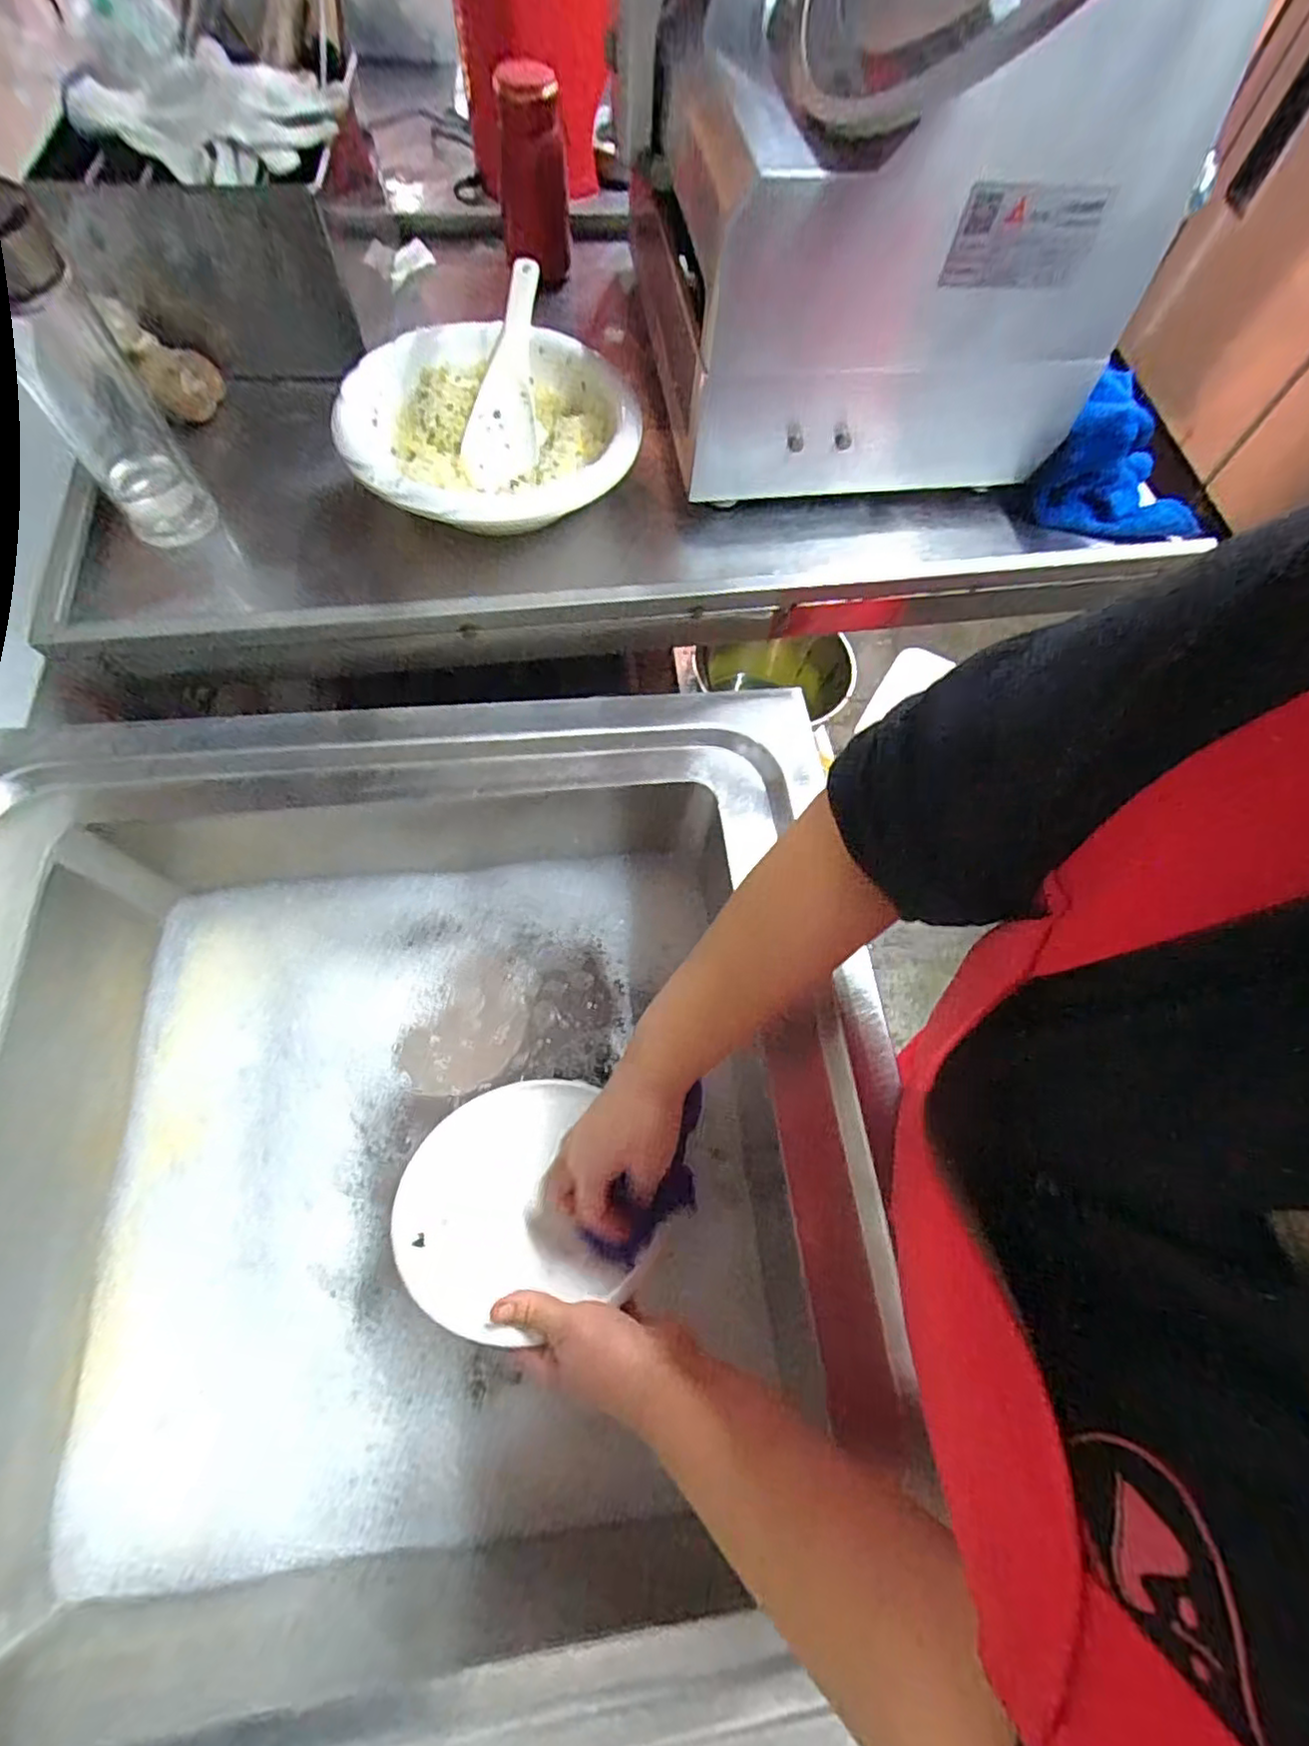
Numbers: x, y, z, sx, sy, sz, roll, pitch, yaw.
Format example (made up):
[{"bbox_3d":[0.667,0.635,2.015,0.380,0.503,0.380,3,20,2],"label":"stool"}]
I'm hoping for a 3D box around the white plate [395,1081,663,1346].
[{"bbox_3d":[-0.108,0.238,0.502,0.181,0.030,0.181,2,36,-2],"label":"white plate"}]

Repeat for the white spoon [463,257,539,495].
[{"bbox_3d":[-0.127,-0.427,0.581,0.058,0.018,0.202,9,89,1],"label":"white spoon"}]

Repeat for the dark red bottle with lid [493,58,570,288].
[{"bbox_3d":[-0.120,-0.682,0.658,0.067,0.142,0.073,-3,66,-4],"label":"dark red bottle with lid"}]

